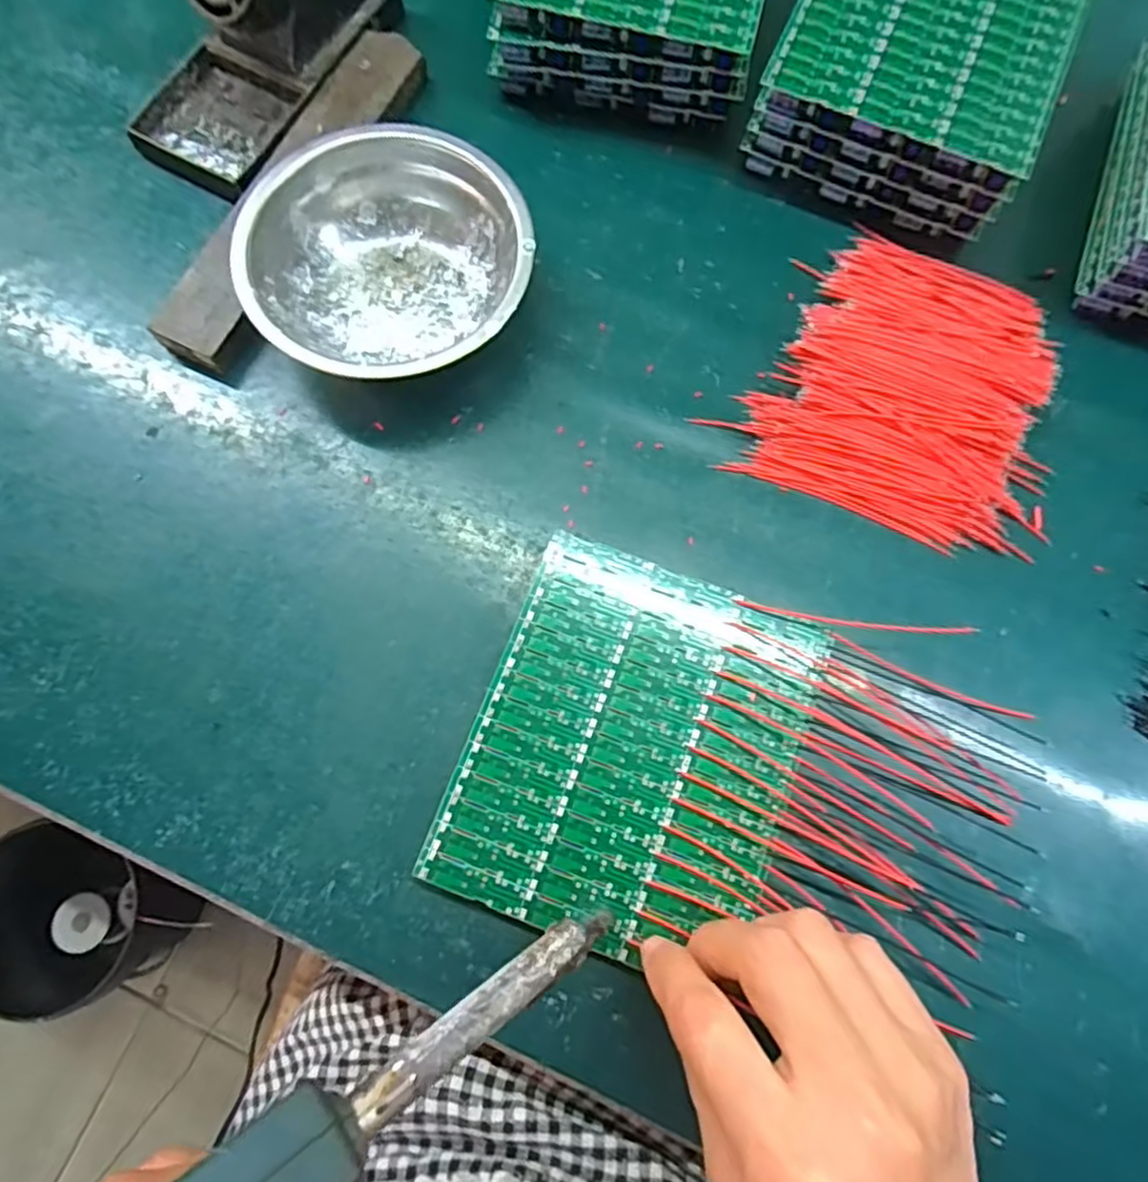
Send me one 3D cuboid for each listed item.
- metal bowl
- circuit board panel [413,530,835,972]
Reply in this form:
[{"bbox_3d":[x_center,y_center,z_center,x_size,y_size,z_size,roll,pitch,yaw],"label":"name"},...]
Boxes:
[{"bbox_3d":[-0.084,-0.149,0.330,0.127,0.041,0.120,0,76,-1],"label":"metal bowl"},{"bbox_3d":[0.024,0.062,0.285,0.124,0.004,0.148,20,75,5],"label":"circuit board panel"}]

